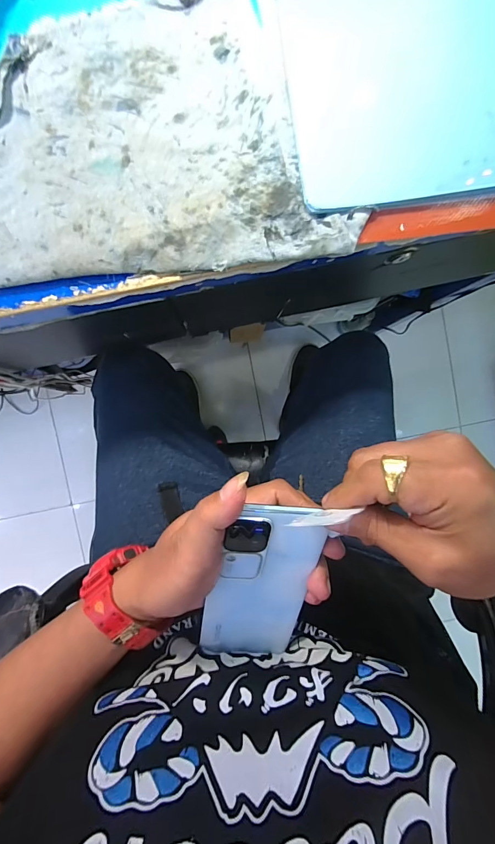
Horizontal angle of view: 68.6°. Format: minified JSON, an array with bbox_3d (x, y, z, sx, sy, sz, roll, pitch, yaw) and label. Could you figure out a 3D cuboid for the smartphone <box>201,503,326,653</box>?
[{"bbox_3d":[0.009,0.123,0.263,0.071,0.012,0.155,7,121,-3],"label":"smartphone"}]

